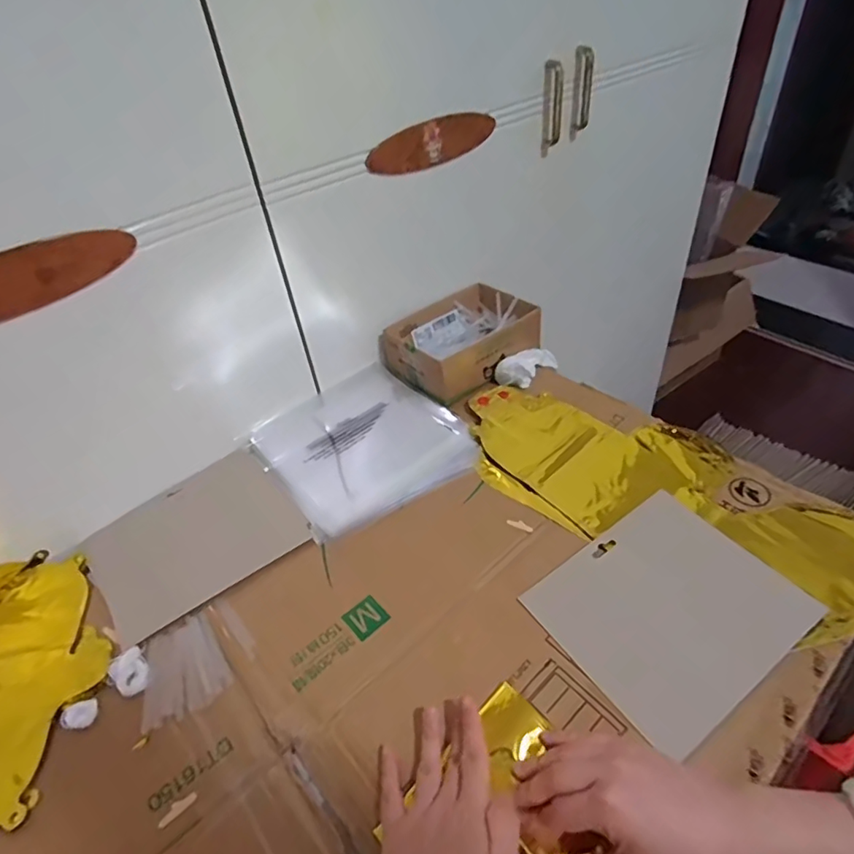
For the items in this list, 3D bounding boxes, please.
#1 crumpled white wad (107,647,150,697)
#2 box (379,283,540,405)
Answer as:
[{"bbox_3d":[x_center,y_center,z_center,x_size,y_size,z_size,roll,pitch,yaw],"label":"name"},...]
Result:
[{"bbox_3d":[-0.251,0.208,0.453,0.026,0.008,0.037,-34,50,-27],"label":"crumpled white wad"},{"bbox_3d":[0.049,-0.123,0.749,0.191,0.060,0.144,-30,48,-24],"label":"box"}]

